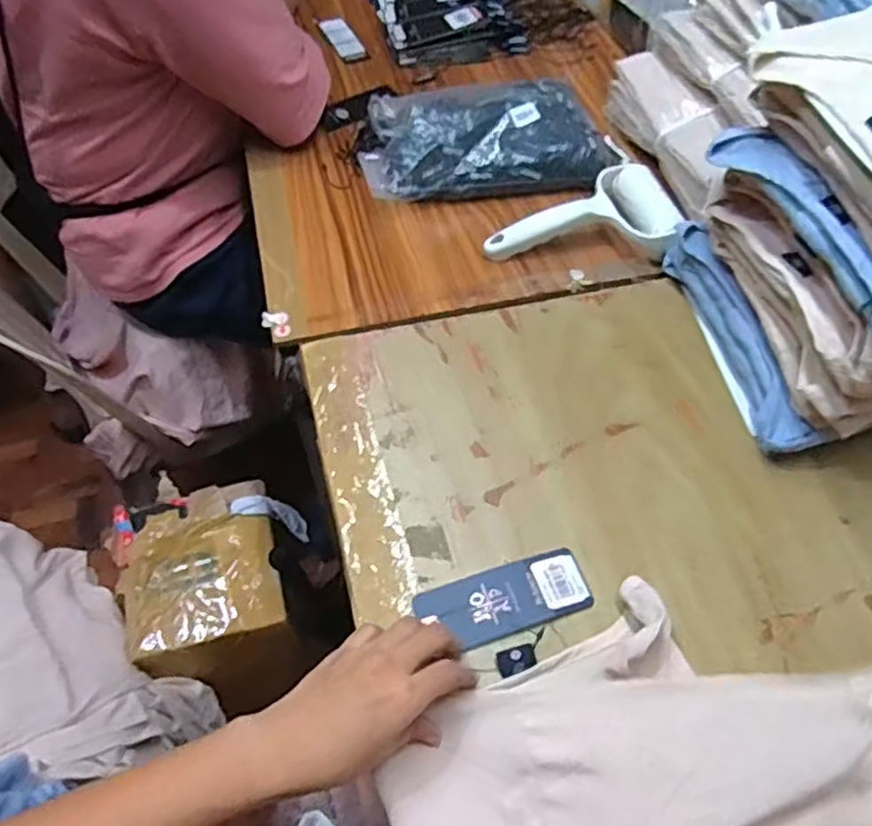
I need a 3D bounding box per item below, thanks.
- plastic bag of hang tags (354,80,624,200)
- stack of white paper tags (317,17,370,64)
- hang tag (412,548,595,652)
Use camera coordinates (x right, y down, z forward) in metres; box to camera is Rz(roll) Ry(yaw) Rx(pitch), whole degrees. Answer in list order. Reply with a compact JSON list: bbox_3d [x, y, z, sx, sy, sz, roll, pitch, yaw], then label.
[{"bbox_3d":[0.049,-0.299,0.759,0.251,0.059,0.159,-6,56,-5],"label":"plastic bag of hang tags"},{"bbox_3d":[-0.124,-0.501,0.946,0.037,0.006,0.106,-20,58,-14],"label":"stack of white paper tags"},{"bbox_3d":[0.048,0.128,0.480,0.116,0.004,0.048,-14,54,-13],"label":"hang tag"}]

